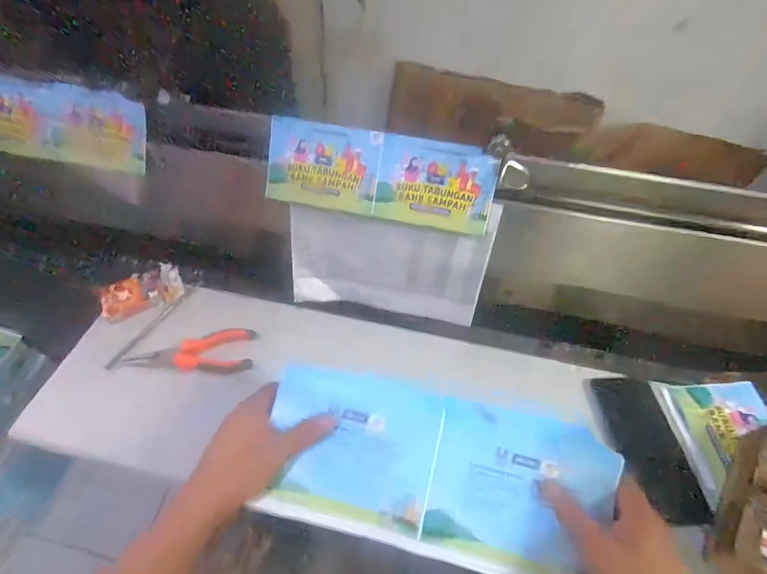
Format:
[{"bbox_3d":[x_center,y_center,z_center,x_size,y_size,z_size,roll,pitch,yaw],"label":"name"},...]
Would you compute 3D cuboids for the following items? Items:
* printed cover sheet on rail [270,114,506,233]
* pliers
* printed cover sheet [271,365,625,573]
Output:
[{"bbox_3d":[-0.006,-0.147,0.524,0.299,0.107,0.011,11,18,6],"label":"printed cover sheet on rail"},{"bbox_3d":[-0.237,0.077,0.489,0.146,0.015,0.058,-1,52,-2],"label":"pliers"},{"bbox_3d":[0.045,0.154,0.354,0.293,0.046,0.120,12,52,5],"label":"printed cover sheet"}]

